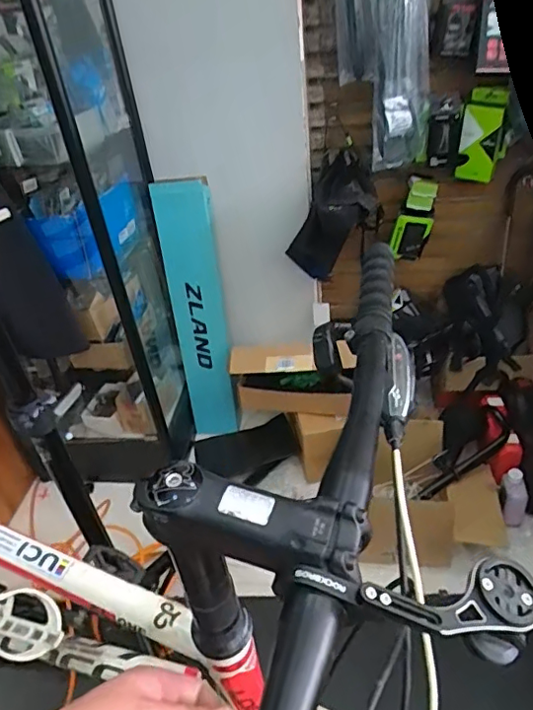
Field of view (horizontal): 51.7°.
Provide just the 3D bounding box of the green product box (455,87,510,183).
[{"bbox_3d":[0.577,-0.582,1.473,0.113,0.229,0.063,11,40,23],"label":"green product box"}]

